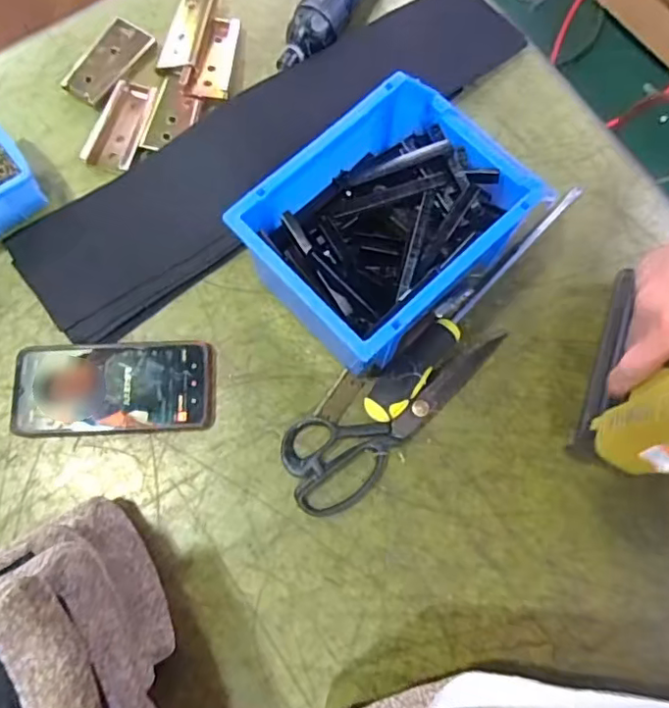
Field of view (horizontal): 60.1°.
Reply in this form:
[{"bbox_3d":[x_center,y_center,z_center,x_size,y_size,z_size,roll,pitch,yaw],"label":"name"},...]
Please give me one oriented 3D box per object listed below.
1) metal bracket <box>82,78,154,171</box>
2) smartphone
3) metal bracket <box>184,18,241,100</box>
[{"bbox_3d":[-0.208,-0.225,0.562,0.043,0.016,0.096,10,76,1],"label":"metal bracket"},{"bbox_3d":[-0.189,0.028,0.494,0.169,0.016,0.077,-1,76,-1],"label":"smartphone"},{"bbox_3d":[-0.120,-0.298,0.579,0.038,0.019,0.097,8,76,1],"label":"metal bracket"}]

